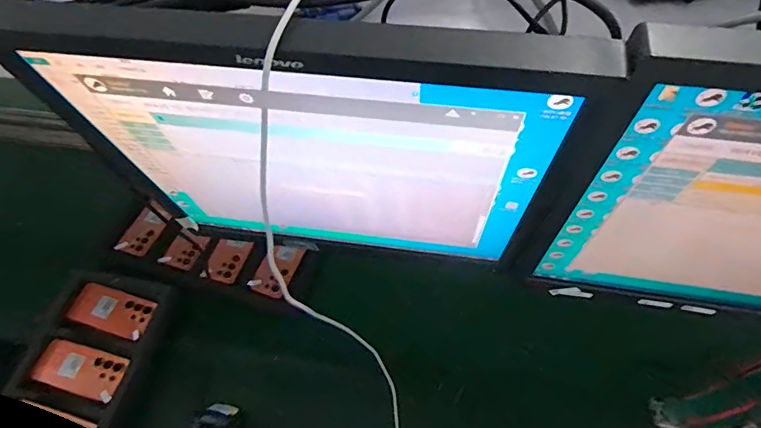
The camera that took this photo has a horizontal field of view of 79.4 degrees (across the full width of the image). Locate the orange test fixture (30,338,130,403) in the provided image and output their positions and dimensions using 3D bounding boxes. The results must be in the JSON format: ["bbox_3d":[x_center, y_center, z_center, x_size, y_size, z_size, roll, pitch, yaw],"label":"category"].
[{"bbox_3d":[-0.536,0.277,0.820,0.154,0.008,0.079,15,54,5],"label":"orange test fixture"}]

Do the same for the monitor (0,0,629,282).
[{"bbox_3d":[-0.048,-0.030,0.376,0.395,0.318,0.047,8,68,5],"label":"monitor"}]

